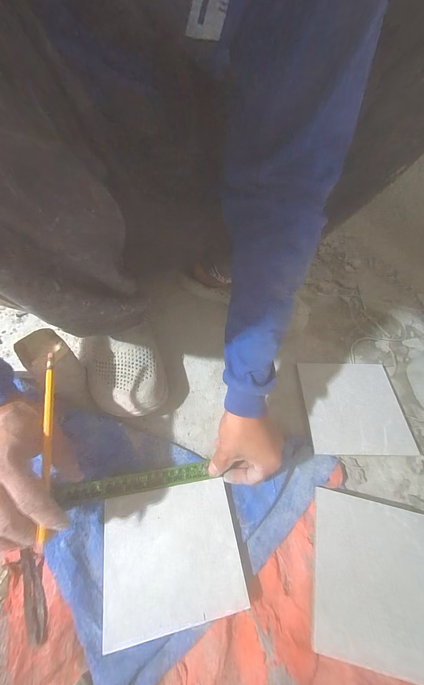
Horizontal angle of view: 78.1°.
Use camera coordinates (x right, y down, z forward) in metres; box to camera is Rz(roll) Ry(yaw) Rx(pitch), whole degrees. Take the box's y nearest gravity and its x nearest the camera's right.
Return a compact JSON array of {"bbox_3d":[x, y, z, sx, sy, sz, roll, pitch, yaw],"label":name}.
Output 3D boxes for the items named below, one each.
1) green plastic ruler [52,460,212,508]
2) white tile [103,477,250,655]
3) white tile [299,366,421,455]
[{"bbox_3d":[-0.098,0.178,0.331,0.185,0.009,0.022,-7,58,-7],"label":"green plastic ruler"},{"bbox_3d":[-0.046,0.233,0.293,0.144,0.008,0.125,-9,58,-8],"label":"white tile"},{"bbox_3d":[0.219,0.096,0.408,0.147,0.009,0.147,2,57,-1],"label":"white tile"}]

